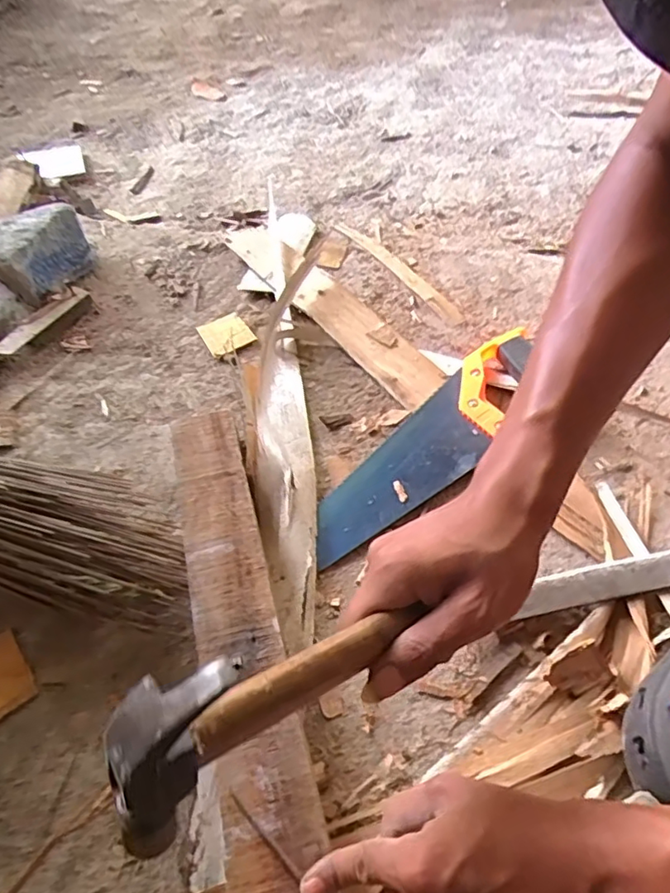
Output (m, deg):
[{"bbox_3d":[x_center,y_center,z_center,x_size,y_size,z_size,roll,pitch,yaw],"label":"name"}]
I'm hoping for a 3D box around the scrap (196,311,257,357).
[{"bbox_3d":[-0.131,-0.137,0.698,0.055,0.009,0.063,-26,53,-18],"label":"scrap"}]

